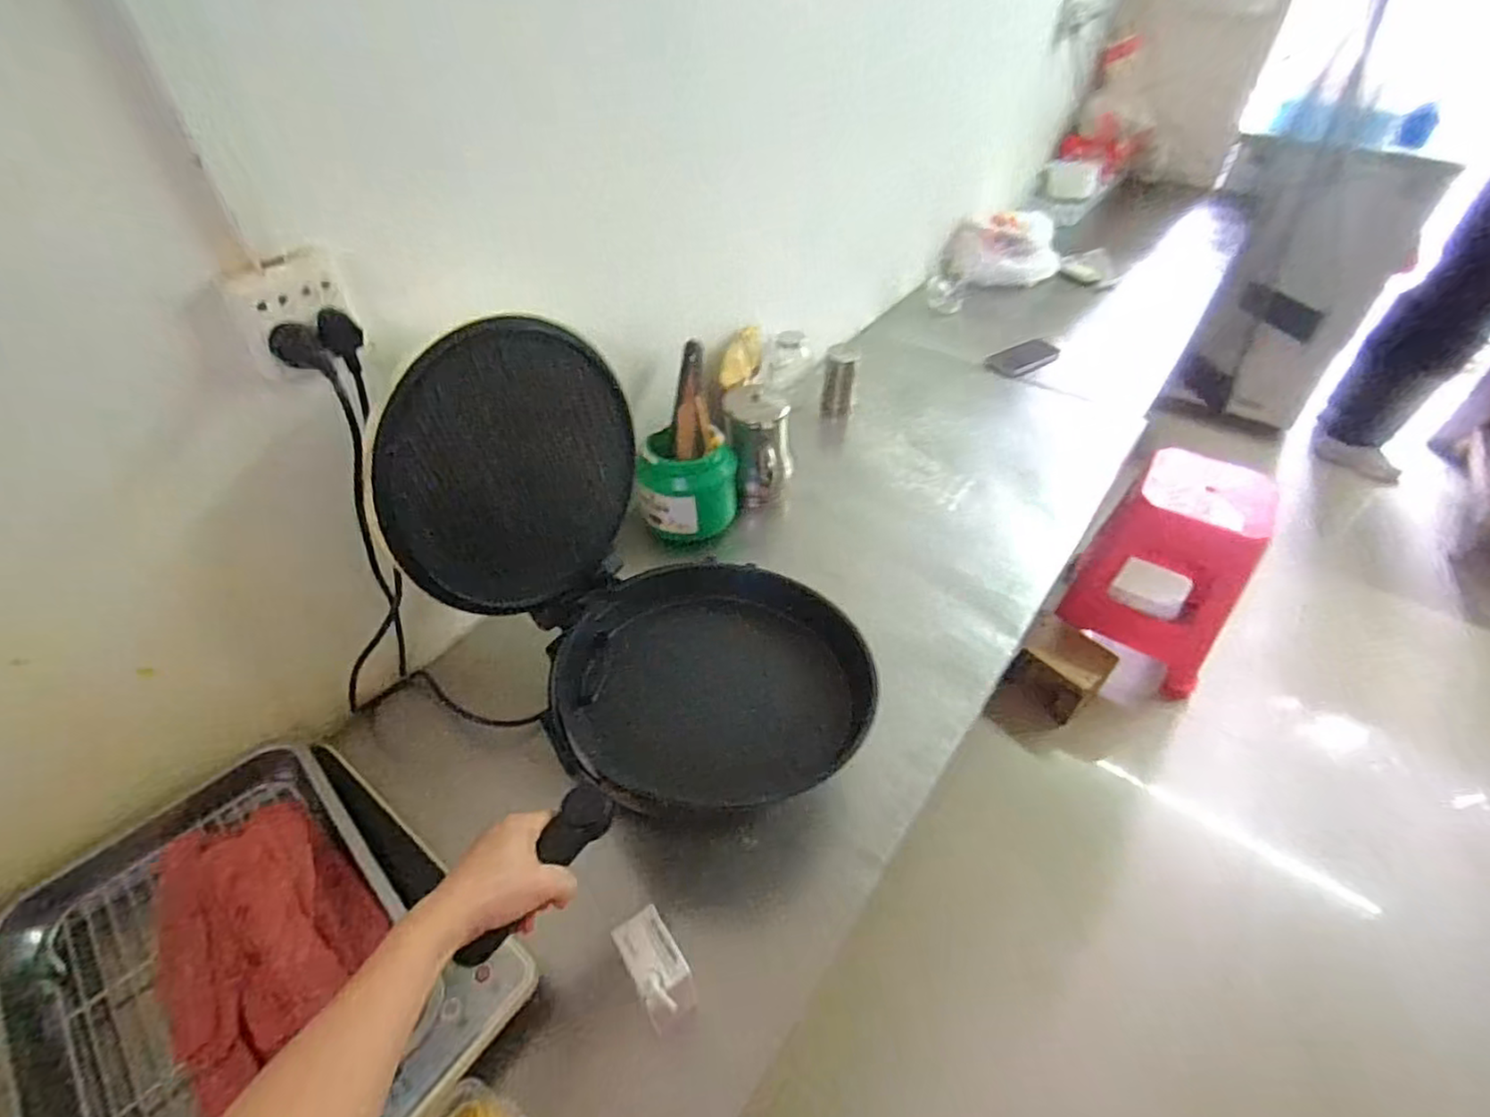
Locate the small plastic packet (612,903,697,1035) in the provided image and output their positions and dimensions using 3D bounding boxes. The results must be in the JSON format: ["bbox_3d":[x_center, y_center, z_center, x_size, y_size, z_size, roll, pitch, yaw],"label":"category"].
[{"bbox_3d":[-0.068,0.325,0.529,0.041,0.017,0.087,-25,50,-21],"label":"small plastic packet"}]

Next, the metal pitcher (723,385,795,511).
[{"bbox_3d":[0.022,-0.156,1.042,0.105,0.182,0.120,1,46,2],"label":"metal pitcher"}]

